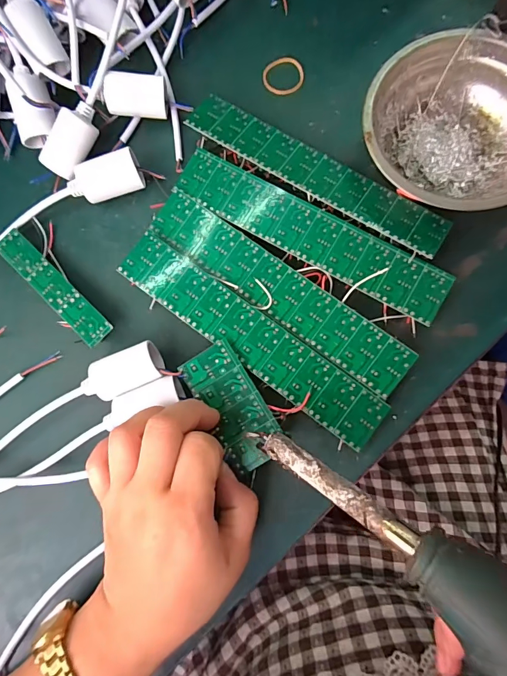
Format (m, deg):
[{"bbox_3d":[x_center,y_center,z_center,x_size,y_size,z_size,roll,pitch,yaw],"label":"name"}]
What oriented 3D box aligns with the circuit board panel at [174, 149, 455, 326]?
[{"bbox_3d":[0.039,-0.073,0.280,0.199,0.016,0.040,29,84,8],"label":"circuit board panel"}]

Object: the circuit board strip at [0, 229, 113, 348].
[{"bbox_3d":[-0.143,-0.036,0.284,0.109,0.015,0.021,43,86,9],"label":"circuit board strip"}]

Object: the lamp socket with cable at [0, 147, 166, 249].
[{"bbox_3d":[-0.173,-0.080,0.285,0.214,0.024,0.033,-31,80,-2],"label":"lamp socket with cable"}]

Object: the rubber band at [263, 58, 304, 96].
[{"bbox_3d":[0.024,-0.211,0.314,0.032,0.005,0.030,-1,81,3],"label":"rubber band"}]

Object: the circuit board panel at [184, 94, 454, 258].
[{"bbox_3d":[0.044,-0.119,0.286,0.202,0.021,0.034,32,84,8],"label":"circuit board panel"}]

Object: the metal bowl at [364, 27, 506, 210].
[{"bbox_3d":[0.141,-0.141,0.274,0.124,0.043,0.122,-1,81,3],"label":"metal bowl"}]

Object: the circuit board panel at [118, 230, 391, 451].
[{"bbox_3d":[-0.003,-0.002,0.262,0.200,0.005,0.037,36,85,8],"label":"circuit board panel"}]

